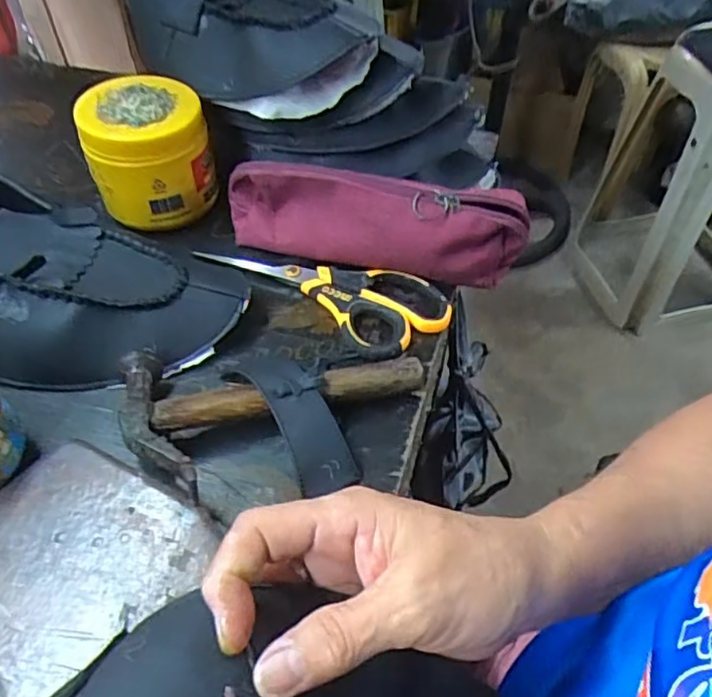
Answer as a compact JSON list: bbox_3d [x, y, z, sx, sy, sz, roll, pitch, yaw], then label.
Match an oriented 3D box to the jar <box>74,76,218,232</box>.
[{"bbox_3d":[-0.169,-0.164,0.523,0.098,0.085,0.091,-13,51,-11],"label":"jar"}]

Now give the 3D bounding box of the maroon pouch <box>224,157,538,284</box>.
[{"bbox_3d":[0.012,-0.101,0.484,0.233,0.062,0.055,10,50,9],"label":"maroon pouch"}]

